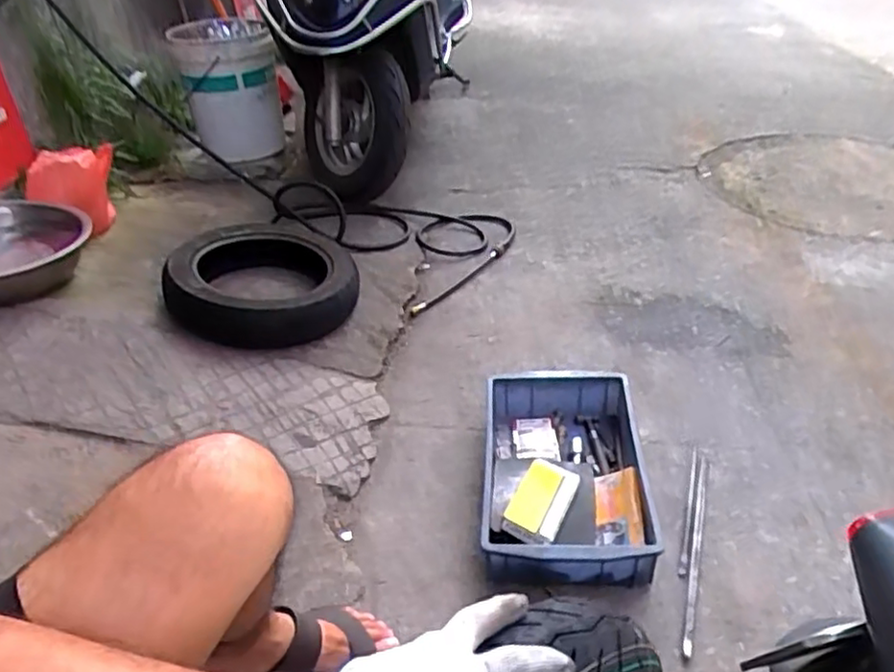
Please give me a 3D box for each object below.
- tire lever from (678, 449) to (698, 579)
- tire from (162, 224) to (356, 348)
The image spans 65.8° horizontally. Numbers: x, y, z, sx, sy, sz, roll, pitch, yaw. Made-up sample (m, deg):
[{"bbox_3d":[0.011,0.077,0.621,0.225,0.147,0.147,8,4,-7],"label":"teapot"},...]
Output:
[{"bbox_3d":[0.365,0.251,1.037,0.011,0.010,0.255,7,36,20],"label":"tire lever"},{"bbox_3d":[-0.385,-0.109,1.441,0.368,0.140,0.333,-12,36,-17],"label":"tire"}]

